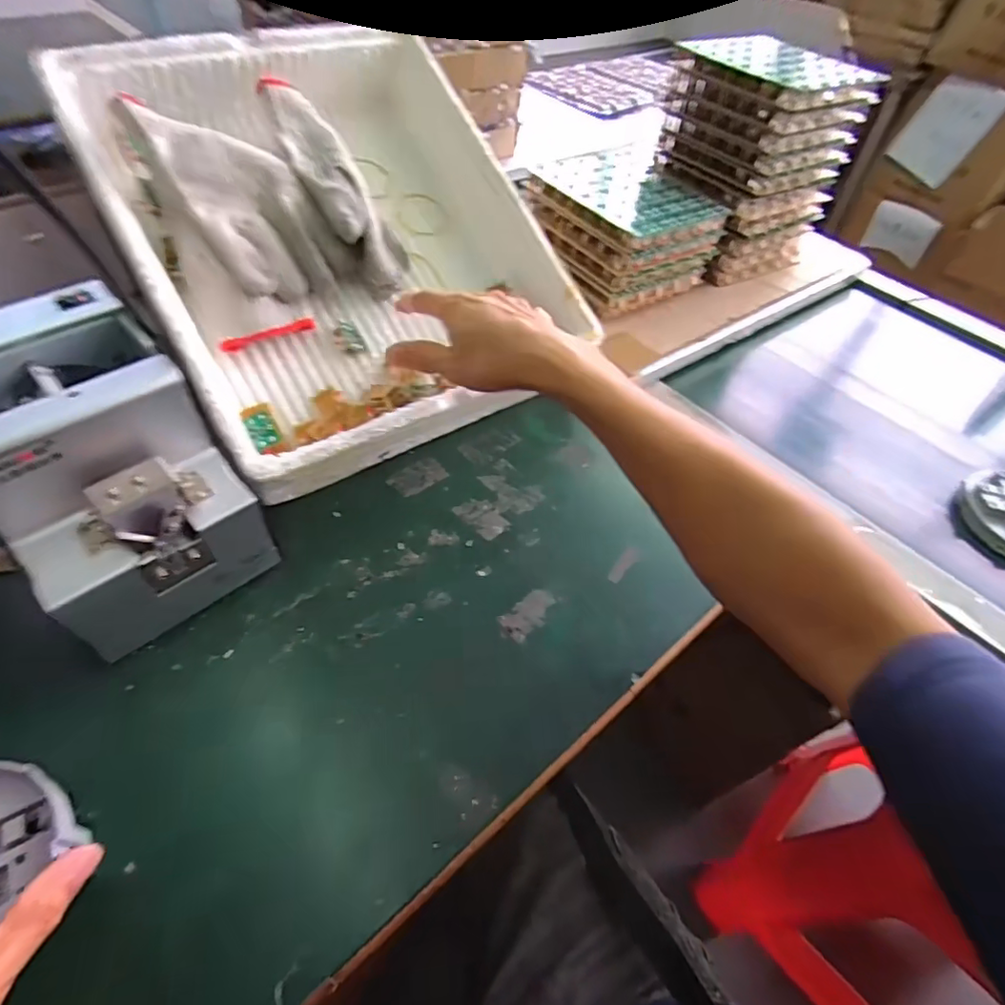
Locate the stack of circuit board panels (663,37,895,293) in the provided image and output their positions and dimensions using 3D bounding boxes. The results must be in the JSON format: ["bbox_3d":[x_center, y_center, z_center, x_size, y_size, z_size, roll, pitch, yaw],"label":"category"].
[{"bbox_3d":[0.295,-0.401,0.675,0.160,0.204,0.145,-19,55,-20],"label":"stack of circuit board panels"}]

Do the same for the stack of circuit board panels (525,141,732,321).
[{"bbox_3d":[0.133,-0.300,0.638,0.159,0.101,0.157,-27,58,-25],"label":"stack of circuit board panels"}]

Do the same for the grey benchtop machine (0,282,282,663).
[{"bbox_3d":[-0.260,-0.023,0.368,0.122,0.136,0.176,-35,62,-29],"label":"grey benchtop machine"}]

